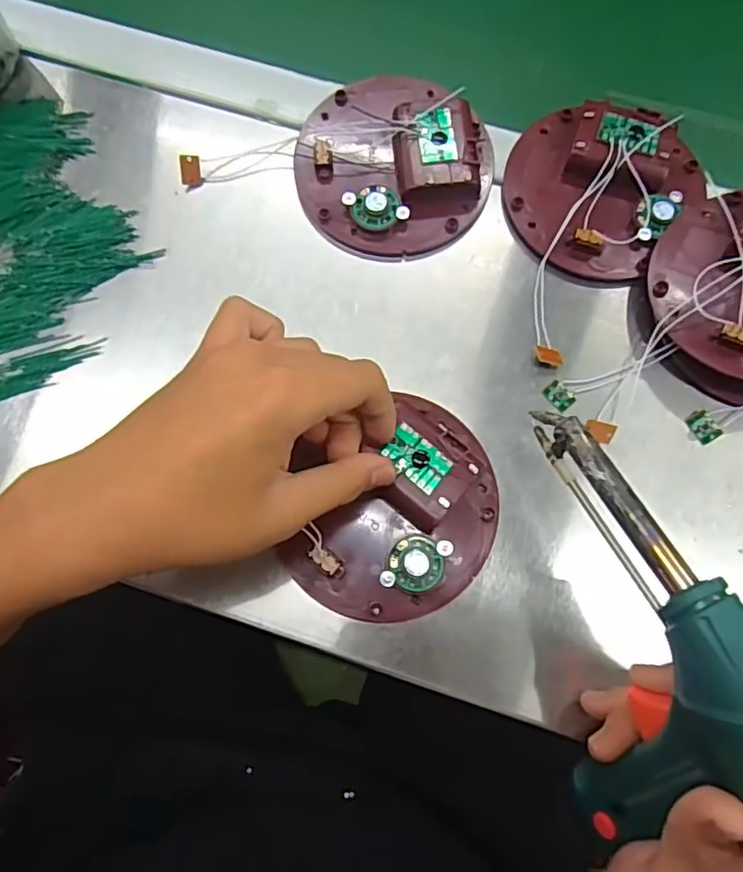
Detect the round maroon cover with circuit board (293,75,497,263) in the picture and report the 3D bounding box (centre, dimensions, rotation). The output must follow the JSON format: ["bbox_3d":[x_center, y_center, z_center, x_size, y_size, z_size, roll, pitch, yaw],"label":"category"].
[{"bbox_3d":[0.012,-0.174,0.367,0.114,0.025,0.122,0,77,0],"label":"round maroon cover with circuit board"}]

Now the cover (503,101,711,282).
[{"bbox_3d":[0.139,-0.152,0.361,0.110,0.022,0.104,0,77,0],"label":"cover"}]

